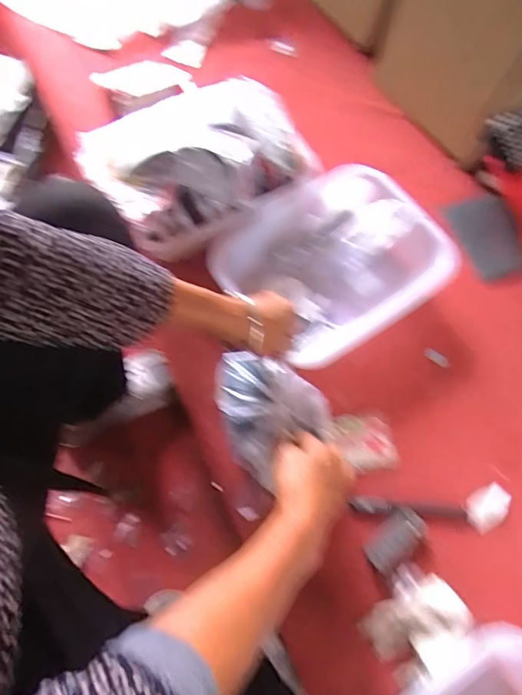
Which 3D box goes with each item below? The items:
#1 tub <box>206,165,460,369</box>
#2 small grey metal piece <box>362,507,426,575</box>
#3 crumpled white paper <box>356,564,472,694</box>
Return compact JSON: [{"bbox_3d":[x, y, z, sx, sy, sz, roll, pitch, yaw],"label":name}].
[{"bbox_3d":[0.100,-0.120,0.632,0.256,0.081,0.225,-34,76,-13],"label":"tub"},{"bbox_3d":[0.158,0.227,0.532,0.075,0.014,0.040,-42,78,-15],"label":"small grey metal piece"},{"bbox_3d":[0.169,0.300,0.489,0.081,0.055,0.106,40,74,11],"label":"crumpled white paper"}]

